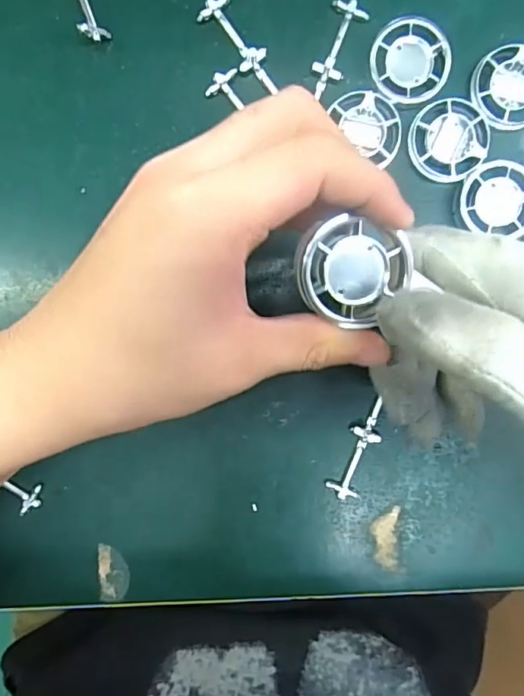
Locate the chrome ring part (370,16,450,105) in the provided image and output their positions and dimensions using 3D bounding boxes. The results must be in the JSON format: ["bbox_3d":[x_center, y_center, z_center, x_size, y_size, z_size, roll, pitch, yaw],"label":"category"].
[{"bbox_3d":[0.071,-0.139,0.246,0.037,0.010,0.038,0,93,-1],"label":"chrome ring part"}]

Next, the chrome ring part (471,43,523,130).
[{"bbox_3d":[0.122,-0.127,0.249,0.038,0.009,0.039,0,93,-1],"label":"chrome ring part"}]

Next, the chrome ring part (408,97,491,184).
[{"bbox_3d":[0.092,-0.102,0.246,0.038,0.004,0.037,0,93,-1],"label":"chrome ring part"}]

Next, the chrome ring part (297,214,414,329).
[{"bbox_3d":[0.031,-0.026,0.174,0.038,0.008,0.035,0,93,-1],"label":"chrome ring part"}]

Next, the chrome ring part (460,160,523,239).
[{"bbox_3d":[0.117,-0.074,0.248,0.037,0.004,0.034,0,93,-1],"label":"chrome ring part"}]

